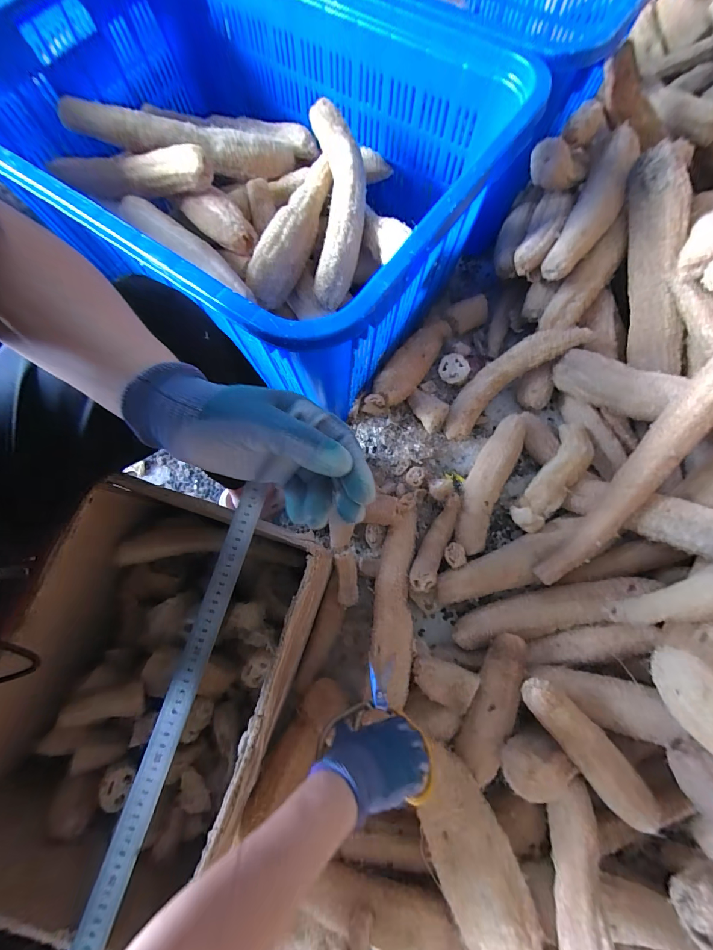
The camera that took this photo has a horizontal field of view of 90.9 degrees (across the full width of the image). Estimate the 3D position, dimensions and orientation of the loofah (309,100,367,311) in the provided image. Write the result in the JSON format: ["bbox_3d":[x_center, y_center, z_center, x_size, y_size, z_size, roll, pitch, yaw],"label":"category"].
[{"bbox_3d":[-0.031,-0.469,0.619,0.090,0.058,0.326,0,90,0],"label":"loofah"}]

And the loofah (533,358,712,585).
[{"bbox_3d":[0.430,0.002,0.537,0.057,0.052,0.435,31,111,9],"label":"loofah"}]

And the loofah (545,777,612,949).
[{"bbox_3d":[0.274,0.553,0.412,0.057,0.046,0.298,14,43,4],"label":"loofah"}]

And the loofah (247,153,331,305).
[{"bbox_3d":[-0.110,-0.436,0.638,0.078,0.071,0.303,22,75,6],"label":"loofah"}]

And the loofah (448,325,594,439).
[{"bbox_3d":[0.299,-0.196,0.712,0.312,0.052,0.087,-39,76,17],"label":"loofah"}]

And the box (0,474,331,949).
[{"bbox_3d":[-0.236,0.242,0.431,0.284,0.168,0.404,18,75,5],"label":"box"}]

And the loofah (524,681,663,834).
[{"bbox_3d":[0.321,0.381,0.486,0.063,0.042,0.271,-42,93,-11],"label":"loofah"}]

